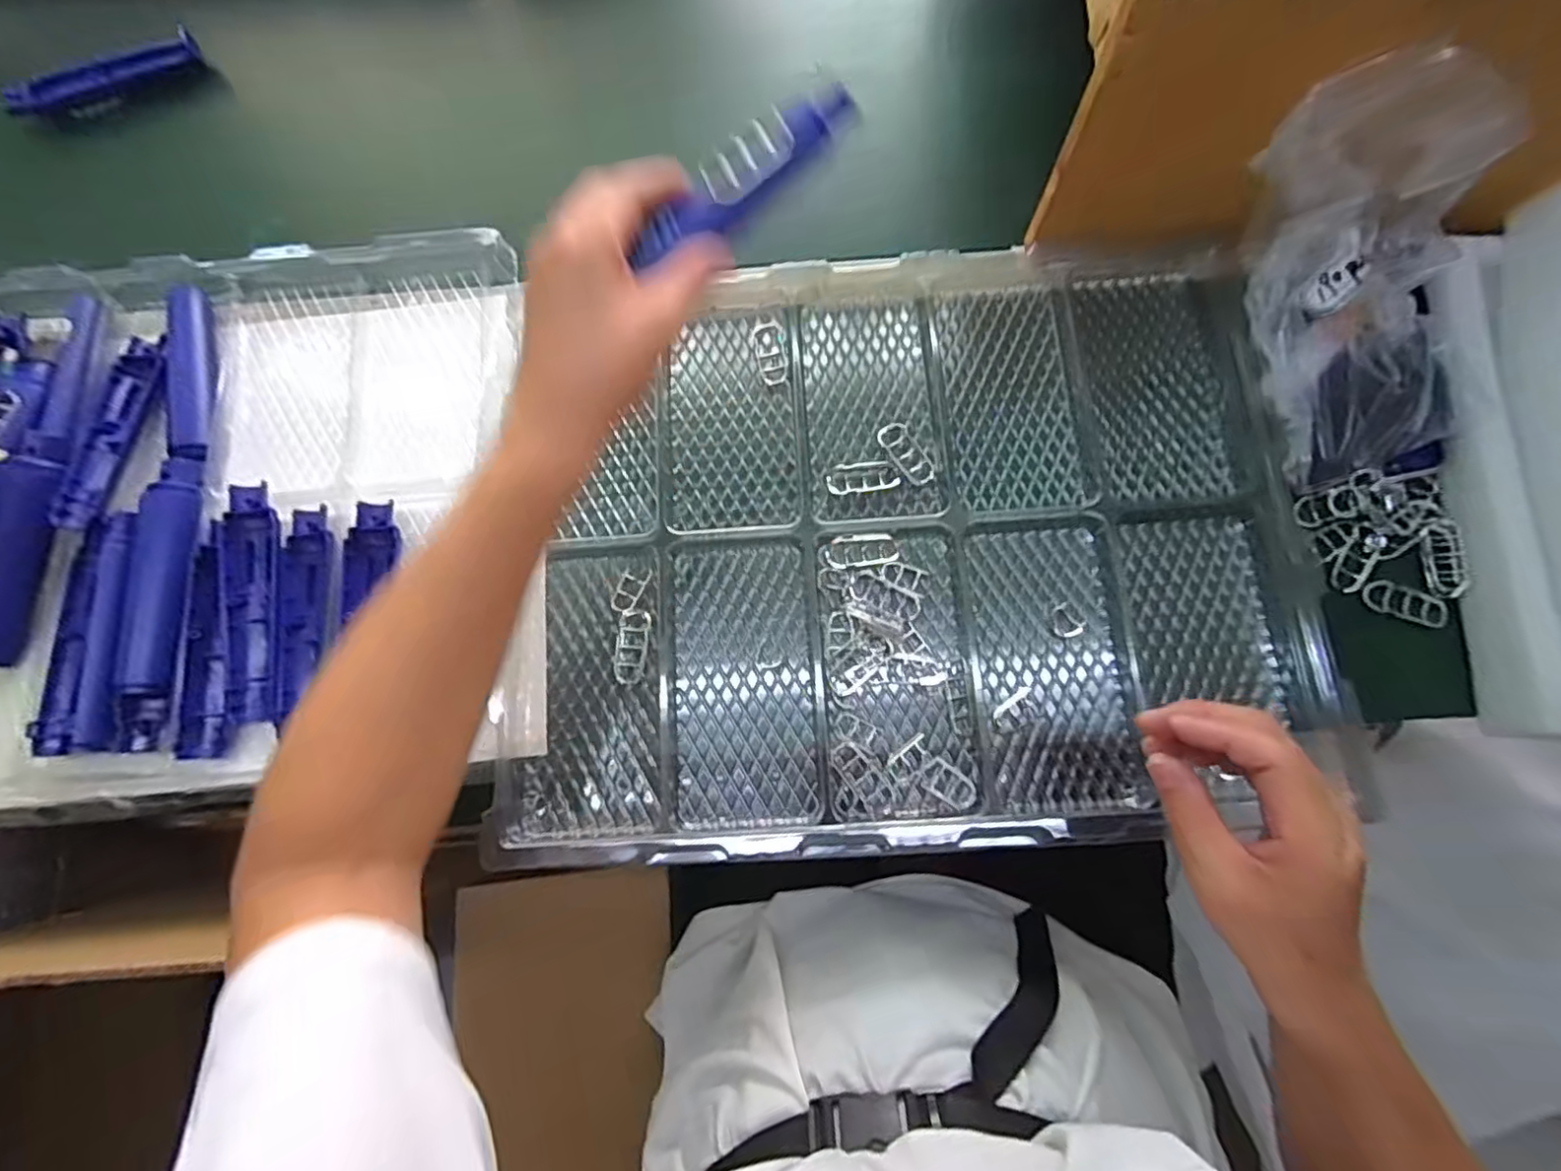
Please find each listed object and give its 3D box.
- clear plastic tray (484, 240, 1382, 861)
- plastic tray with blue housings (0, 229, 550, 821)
[{"bbox_3d":[0.077,-0.046,0.479,0.535,0.043,0.430,-3,78,1],"label":"clear plastic tray"},{"bbox_3d":[-0.479,-0.061,0.504,0.556,0.054,0.436,-3,78,1],"label":"plastic tray with blue housings"}]

